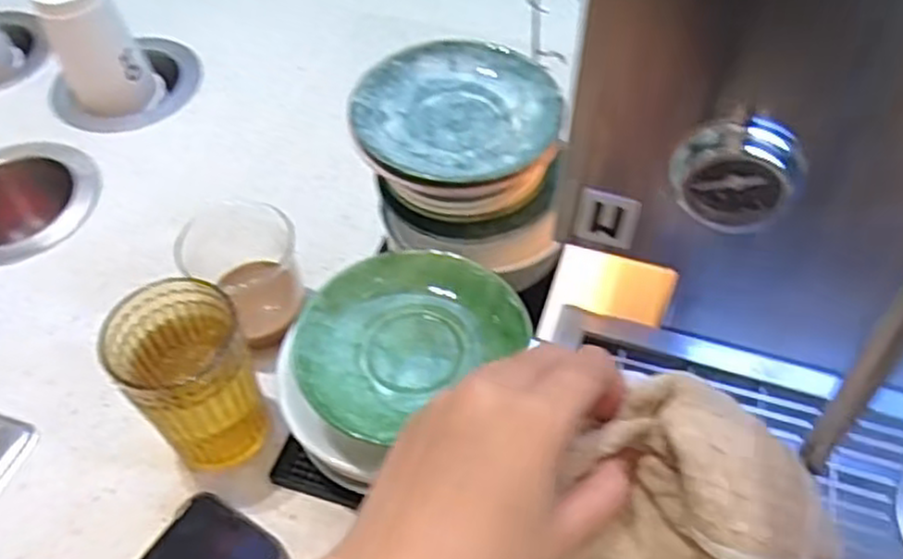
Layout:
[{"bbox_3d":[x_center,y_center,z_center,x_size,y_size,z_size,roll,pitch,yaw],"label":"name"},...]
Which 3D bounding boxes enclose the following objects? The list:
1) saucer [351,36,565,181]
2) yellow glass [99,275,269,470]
[{"bbox_3d":[0.005,-0.120,0.519,0.138,0.018,0.131,-1,52,1],"label":"saucer"},{"bbox_3d":[-0.166,0.067,0.485,0.073,0.115,0.081,-38,60,-25],"label":"yellow glass"}]

